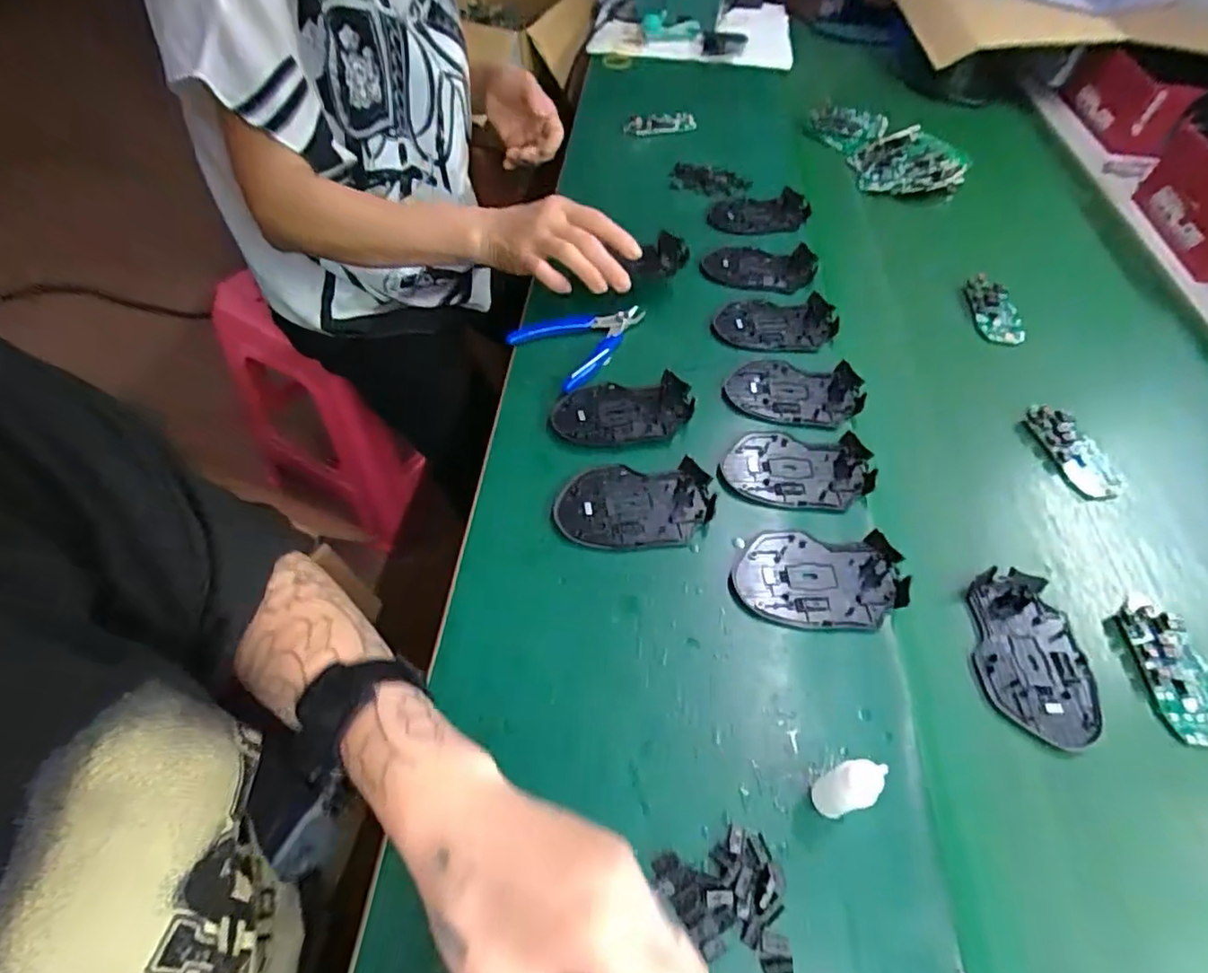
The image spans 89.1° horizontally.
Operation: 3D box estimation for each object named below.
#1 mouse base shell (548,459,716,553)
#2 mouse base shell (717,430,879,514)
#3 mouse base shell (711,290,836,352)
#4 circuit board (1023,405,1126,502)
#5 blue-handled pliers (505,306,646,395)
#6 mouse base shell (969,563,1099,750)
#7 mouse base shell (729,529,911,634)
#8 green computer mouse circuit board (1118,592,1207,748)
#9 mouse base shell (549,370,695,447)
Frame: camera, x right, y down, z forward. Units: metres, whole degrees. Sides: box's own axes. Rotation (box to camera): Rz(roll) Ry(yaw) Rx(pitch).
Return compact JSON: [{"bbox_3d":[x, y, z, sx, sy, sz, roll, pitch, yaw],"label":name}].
[{"bbox_3d":[0.023,0.013,0.455,0.114,0.008,0.071,-1,54,-3],"label":"mouse base shell"},{"bbox_3d":[0.152,-0.013,0.480,0.113,0.008,0.073,5,54,1],"label":"mouse base shell"},{"bbox_3d":[0.163,-0.158,0.582,0.112,0.016,0.069,2,54,-1],"label":"mouse base shell"},{"bbox_3d":[0.396,-0.033,0.518,0.046,0.009,0.097,-15,56,-12],"label":"circuit board"},{"bbox_3d":[-0.018,-0.141,0.564,0.120,0.018,0.089,-35,62,-24],"label":"blue-handled pliers"},{"bbox_3d":[0.286,0.111,0.408,0.073,0.012,0.114,10,54,6],"label":"mouse base shell"},{"bbox_3d":[0.149,0.063,0.425,0.115,0.011,0.072,4,54,1],"label":"mouse base shell"},{"bbox_3d":[0.379,0.117,0.408,0.044,0.012,0.104,0,54,-2],"label":"green computer mouse circuit board"},{"bbox_3d":[0.015,-0.064,0.509,0.113,0.013,0.069,-4,54,-5],"label":"mouse base shell"}]

